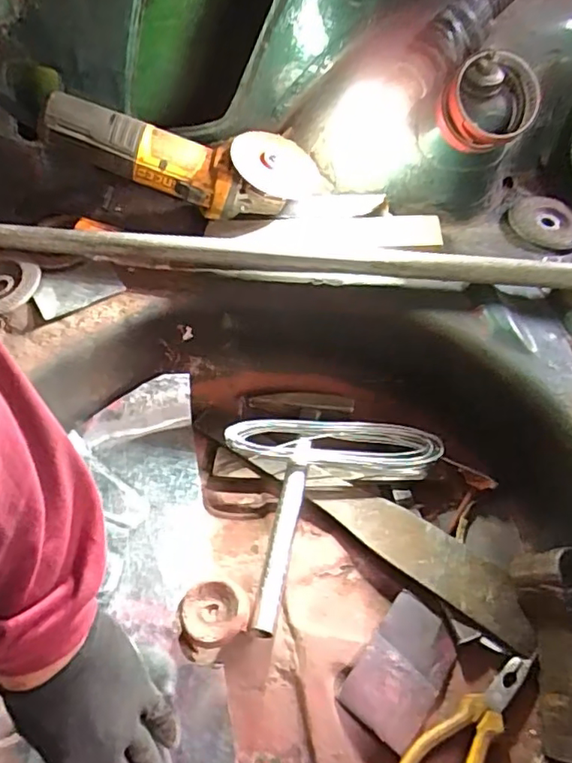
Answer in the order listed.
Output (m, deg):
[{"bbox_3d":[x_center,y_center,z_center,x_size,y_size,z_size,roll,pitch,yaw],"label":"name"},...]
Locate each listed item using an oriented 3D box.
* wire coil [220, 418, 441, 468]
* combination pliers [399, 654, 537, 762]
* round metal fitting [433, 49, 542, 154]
[{"bbox_3d":[0.050,0.067,0.607,0.220,0.028,0.048,0,55,8],"label":"wire coil"},{"bbox_3d":[0.149,0.285,0.465,0.156,0.011,0.047,-39,59,-19],"label":"combination pliers"},{"bbox_3d":[0.190,-0.260,0.533,0.095,0.070,0.050,-5,54,4],"label":"round metal fitting"}]

